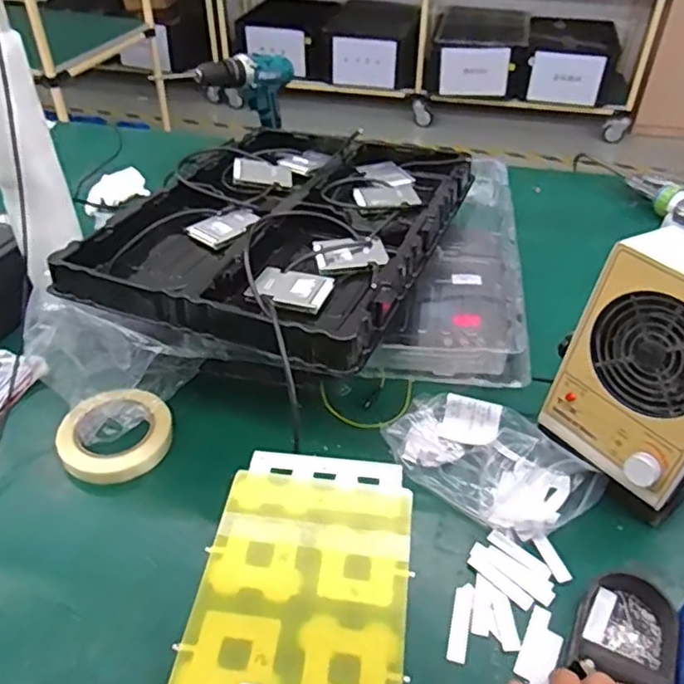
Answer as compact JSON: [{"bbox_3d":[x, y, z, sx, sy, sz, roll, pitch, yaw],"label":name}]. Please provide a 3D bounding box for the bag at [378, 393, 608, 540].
[{"bbox_3d":[0.152,0.118,0.663,0.217,0.049,0.121,31,50,30],"label":"bag"}]

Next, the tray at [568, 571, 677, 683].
[{"bbox_3d":[0.241,0.245,0.536,0.079,0.034,0.106,18,45,19],"label":"tray"}]

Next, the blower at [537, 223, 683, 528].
[{"bbox_3d":[0.302,0.038,0.604,0.124,0.247,0.149,-23,47,-24],"label":"blower"}]

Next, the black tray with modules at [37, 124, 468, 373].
[{"bbox_3d":[-0.057,-0.160,0.788,0.349,0.056,0.476,16,44,17],"label":"black tray with modules"}]

